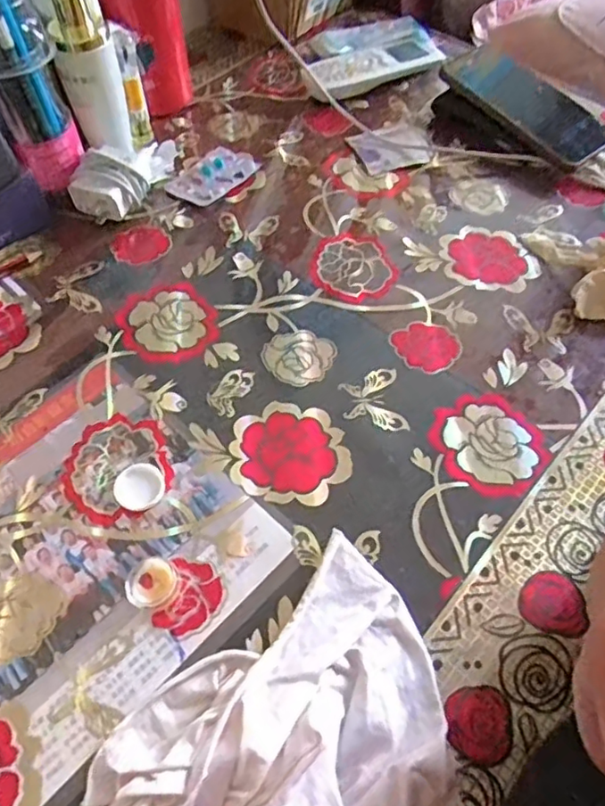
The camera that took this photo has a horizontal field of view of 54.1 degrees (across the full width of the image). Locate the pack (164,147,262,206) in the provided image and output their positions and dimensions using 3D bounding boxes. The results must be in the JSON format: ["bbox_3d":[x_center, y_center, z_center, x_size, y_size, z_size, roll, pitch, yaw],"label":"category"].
[{"bbox_3d":[-0.082,-0.212,0.549,0.051,0.004,0.082,34,63,19],"label":"pack"}]

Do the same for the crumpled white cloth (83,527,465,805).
[{"bbox_3d":[-0.014,0.178,0.280,0.213,0.044,0.140,-34,64,-20],"label":"crumpled white cloth"}]

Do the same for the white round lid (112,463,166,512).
[{"bbox_3d":[-0.106,0.054,0.385,0.031,0.004,0.032,0,58,0],"label":"white round lid"}]

